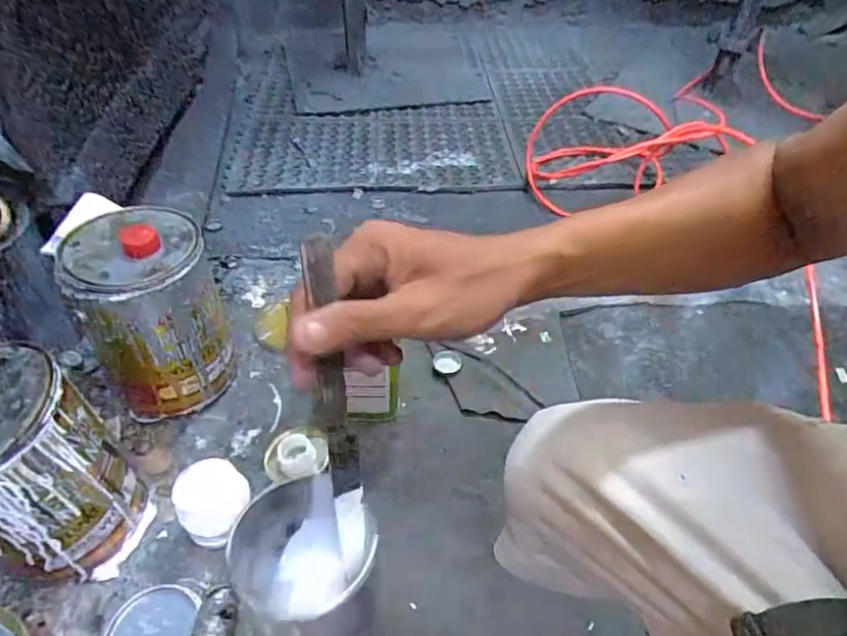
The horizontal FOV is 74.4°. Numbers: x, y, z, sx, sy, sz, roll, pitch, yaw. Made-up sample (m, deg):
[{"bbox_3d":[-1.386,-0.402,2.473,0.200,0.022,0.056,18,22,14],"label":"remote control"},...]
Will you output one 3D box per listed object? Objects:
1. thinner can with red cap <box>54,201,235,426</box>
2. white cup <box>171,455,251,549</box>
[{"bbox_3d":[-0.339,-0.003,0.711,0.146,0.238,0.153,1,46,-1],"label":"thinner can with red cap"},{"bbox_3d":[-0.234,0.208,0.627,0.067,0.083,0.075,36,55,29],"label":"white cup"}]

